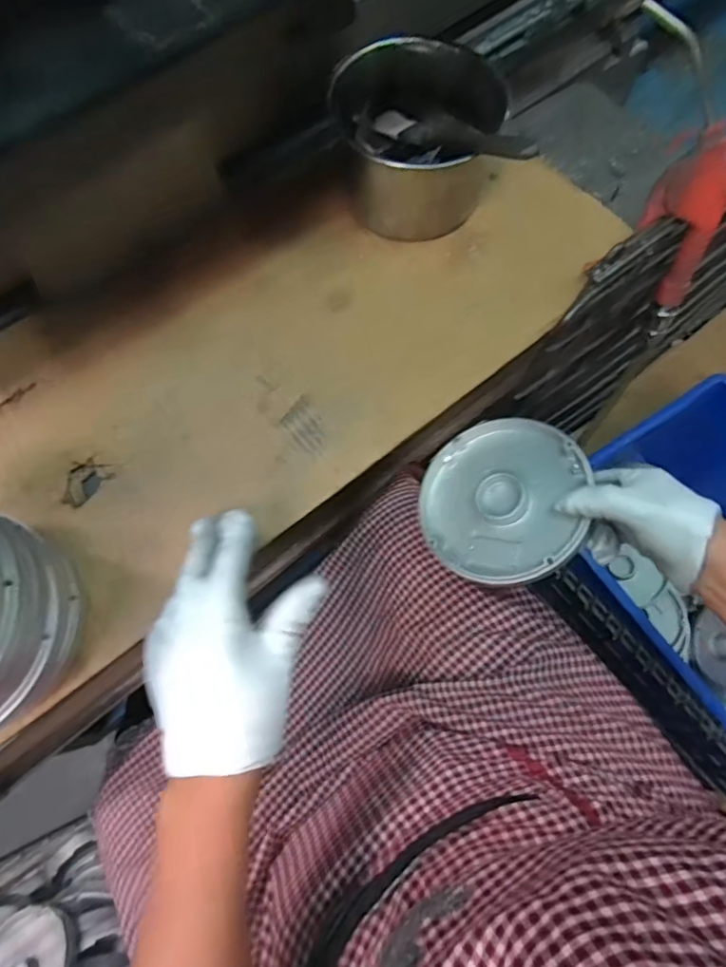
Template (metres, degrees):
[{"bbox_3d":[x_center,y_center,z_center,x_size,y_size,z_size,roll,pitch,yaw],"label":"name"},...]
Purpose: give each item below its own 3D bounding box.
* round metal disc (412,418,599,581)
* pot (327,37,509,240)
[{"bbox_3d":[0.111,0.013,0.441,0.137,0.022,0.134,-9,71,28],"label":"round metal disc"},{"bbox_3d":[0.044,-0.305,0.471,0.130,0.092,0.134,0,71,0],"label":"pot"}]

